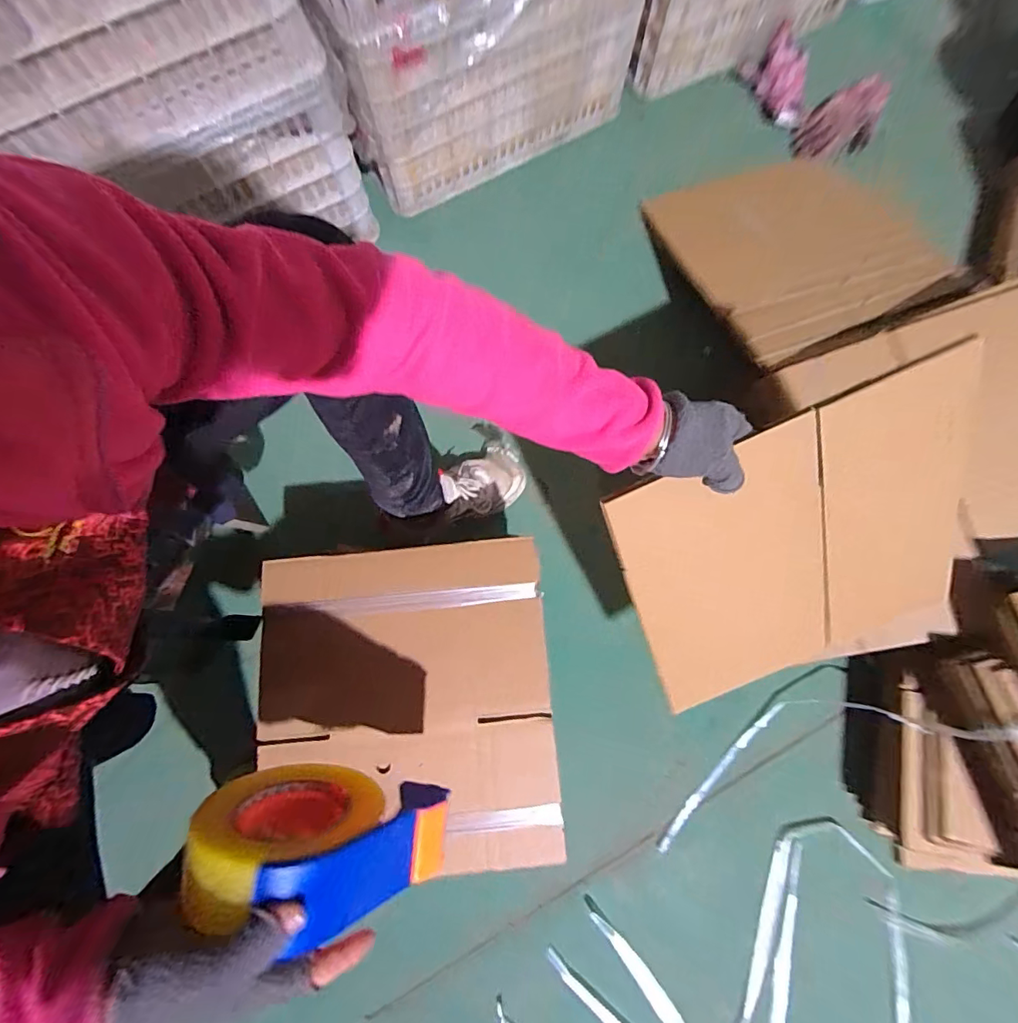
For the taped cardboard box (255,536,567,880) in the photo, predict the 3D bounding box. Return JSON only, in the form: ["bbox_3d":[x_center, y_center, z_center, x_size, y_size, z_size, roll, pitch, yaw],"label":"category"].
[{"bbox_3d":[-0.112,0.209,0.526,0.309,0.018,0.337,-5,80,-1],"label":"taped cardboard box"}]

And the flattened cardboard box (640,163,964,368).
[{"bbox_3d":[0.452,-0.452,0.787,0.348,0.040,0.412,-25,63,1],"label":"flattened cardboard box"}]

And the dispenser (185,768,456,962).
[{"bbox_3d":[-0.138,0.245,0.346,0.170,0.123,0.066,8,80,2],"label":"dispenser"}]

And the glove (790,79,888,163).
[{"bbox_3d":[0.610,-0.709,0.881,0.189,0.050,0.091,-24,79,-4],"label":"glove"}]

